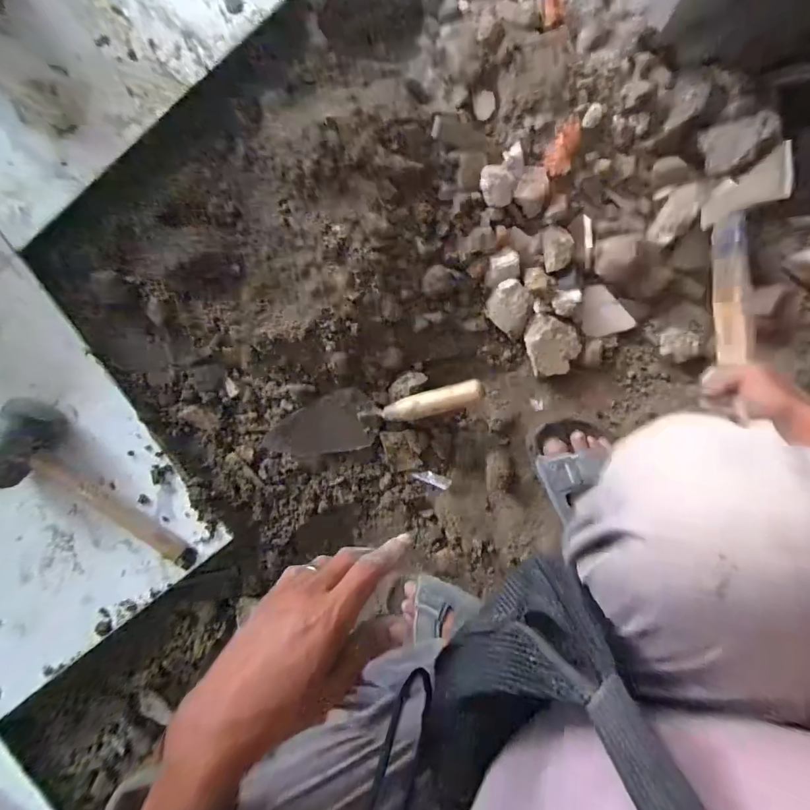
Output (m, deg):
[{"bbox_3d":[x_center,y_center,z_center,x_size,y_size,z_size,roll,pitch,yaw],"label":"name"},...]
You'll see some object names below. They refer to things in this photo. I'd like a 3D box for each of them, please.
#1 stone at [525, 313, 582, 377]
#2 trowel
[{"bbox_3d":[0.195,-0.077,0.581,0.073,0.031,0.073,0,94,6],"label":"stone"},{"bbox_3d":[-0.048,0.016,0.594,0.309,0.052,0.083,-13,95,21],"label":"trowel"}]

